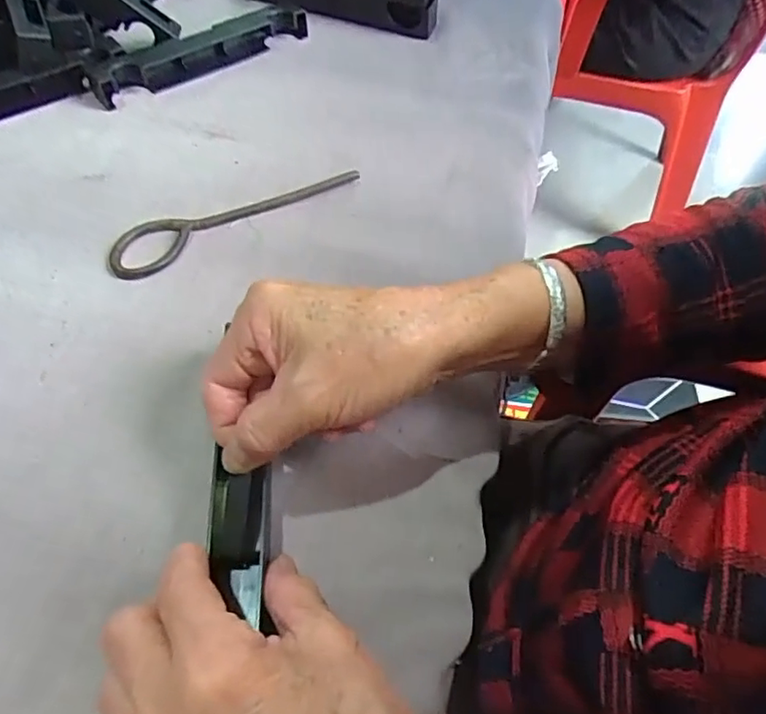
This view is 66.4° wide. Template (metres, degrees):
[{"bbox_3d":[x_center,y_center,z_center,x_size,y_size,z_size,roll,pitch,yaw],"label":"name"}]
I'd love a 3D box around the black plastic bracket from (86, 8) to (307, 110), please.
[{"bbox_3d":[-0.154,-0.263,0.498,0.190,0.021,0.038,-31,62,-20],"label":"black plastic bracket"}]

